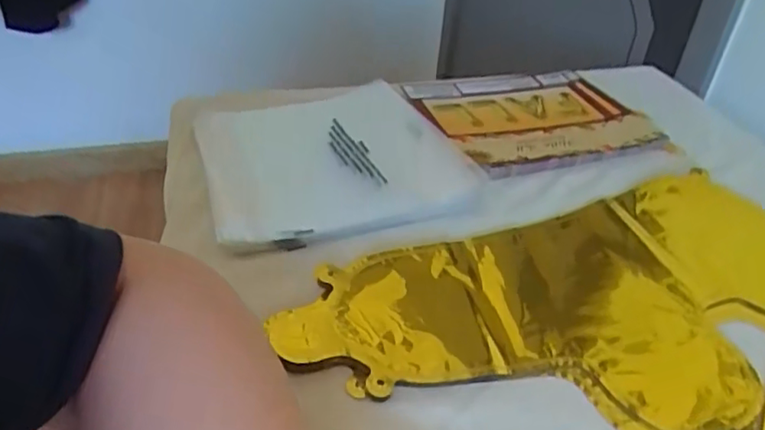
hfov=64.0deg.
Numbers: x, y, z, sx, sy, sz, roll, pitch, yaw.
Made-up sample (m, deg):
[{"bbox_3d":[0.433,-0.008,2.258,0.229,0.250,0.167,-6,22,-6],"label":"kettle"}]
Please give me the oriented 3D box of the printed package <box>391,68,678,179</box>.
[{"bbox_3d":[0.151,-0.108,0.636,0.227,0.011,0.203,-10,39,-19],"label":"printed package"}]

